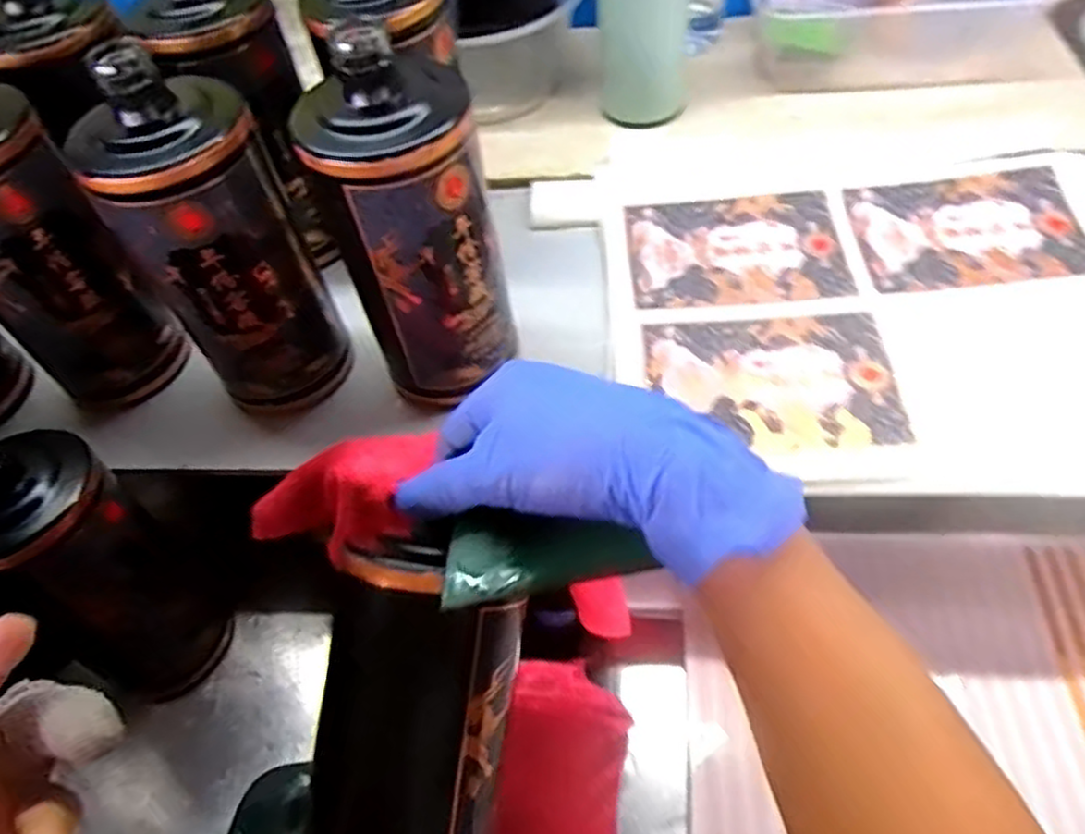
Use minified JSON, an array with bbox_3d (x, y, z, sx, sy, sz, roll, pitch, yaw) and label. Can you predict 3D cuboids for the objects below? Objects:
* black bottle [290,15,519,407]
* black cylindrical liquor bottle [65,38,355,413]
[{"bbox_3d":[-0.065,-0.086,0.376,0.080,0.195,0.075,-18,57,-7],"label":"black bottle"},{"bbox_3d":[-0.168,-0.090,0.392,0.078,0.177,0.085,-2,56,4],"label":"black cylindrical liquor bottle"}]

